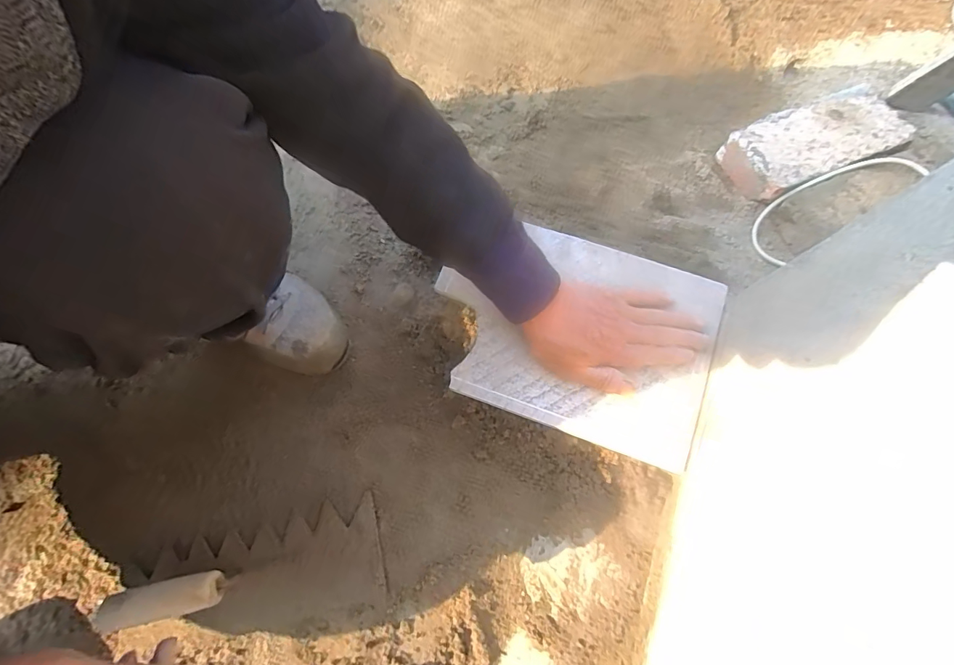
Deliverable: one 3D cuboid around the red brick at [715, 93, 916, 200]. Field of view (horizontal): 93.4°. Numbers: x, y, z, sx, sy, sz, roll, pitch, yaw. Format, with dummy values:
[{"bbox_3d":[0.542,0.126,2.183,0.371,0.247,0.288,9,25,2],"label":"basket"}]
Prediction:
[{"bbox_3d":[0.481,-0.269,0.652,0.240,0.061,0.117,-20,70,-9],"label":"red brick"}]

